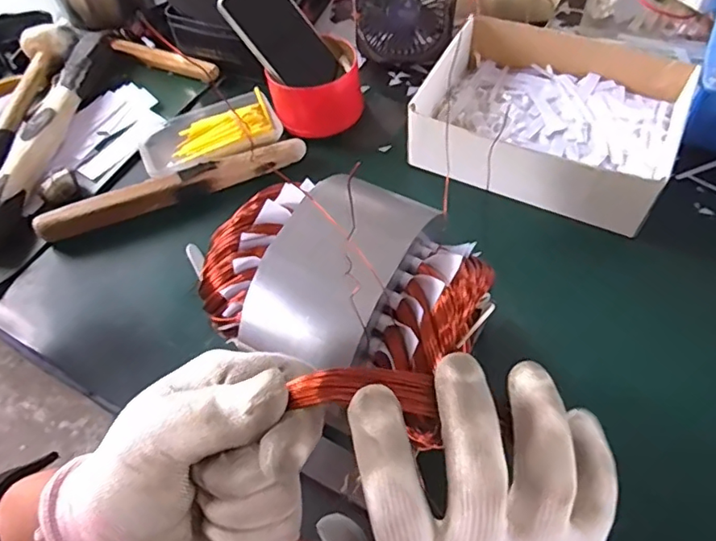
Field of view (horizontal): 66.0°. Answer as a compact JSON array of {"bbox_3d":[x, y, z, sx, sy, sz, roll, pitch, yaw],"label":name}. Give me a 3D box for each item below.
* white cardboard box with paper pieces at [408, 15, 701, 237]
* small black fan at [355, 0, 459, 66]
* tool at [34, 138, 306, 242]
[{"bbox_3d":[0.194,-0.160,0.565,0.241,0.064,0.192,21,62,17],"label":"white cardboard box with paper pieces"},{"bbox_3d":[0.056,-0.316,0.661,0.120,0.122,0.047,-7,40,-1],"label":"small black fan"},{"bbox_3d":[-0.188,-0.087,0.574,0.275,0.021,0.027,-22,59,-9],"label":"tool"}]

